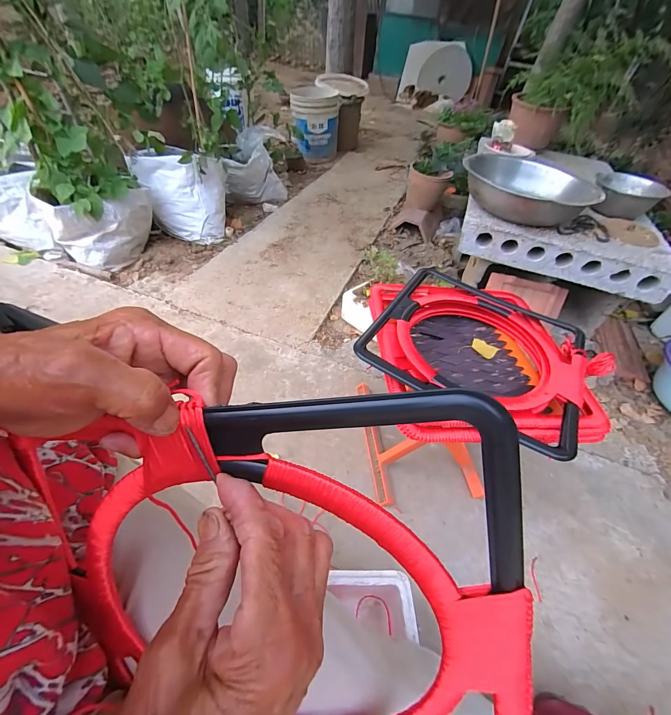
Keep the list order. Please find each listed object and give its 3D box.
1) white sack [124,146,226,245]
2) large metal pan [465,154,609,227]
[{"bbox_3d":[-0.625,-0.657,1.352,0.301,0.279,0.210,7,48,1],"label":"white sack"},{"bbox_3d":[0.465,-0.419,0.820,0.295,0.071,0.296,10,48,4],"label":"large metal pan"}]

